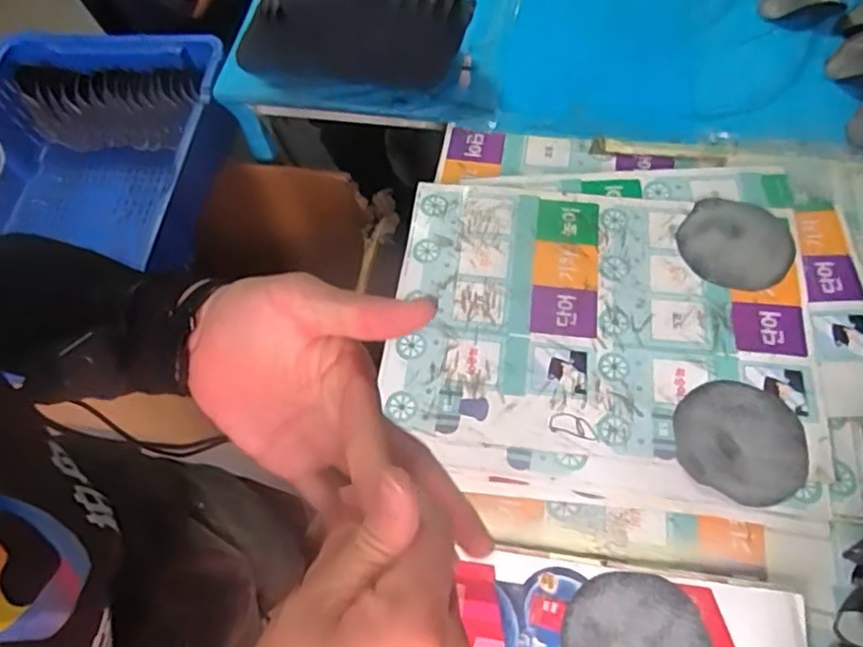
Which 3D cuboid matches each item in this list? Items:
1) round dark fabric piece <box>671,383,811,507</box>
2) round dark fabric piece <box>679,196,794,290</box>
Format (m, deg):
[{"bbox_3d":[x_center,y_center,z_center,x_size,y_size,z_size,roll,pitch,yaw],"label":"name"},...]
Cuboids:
[{"bbox_3d":[0.362,0.136,0.735,0.145,0.010,0.140,-1,62,2],"label":"round dark fabric piece"},{"bbox_3d":[0.417,-0.111,0.860,0.141,0.009,0.138,-1,62,2],"label":"round dark fabric piece"}]

